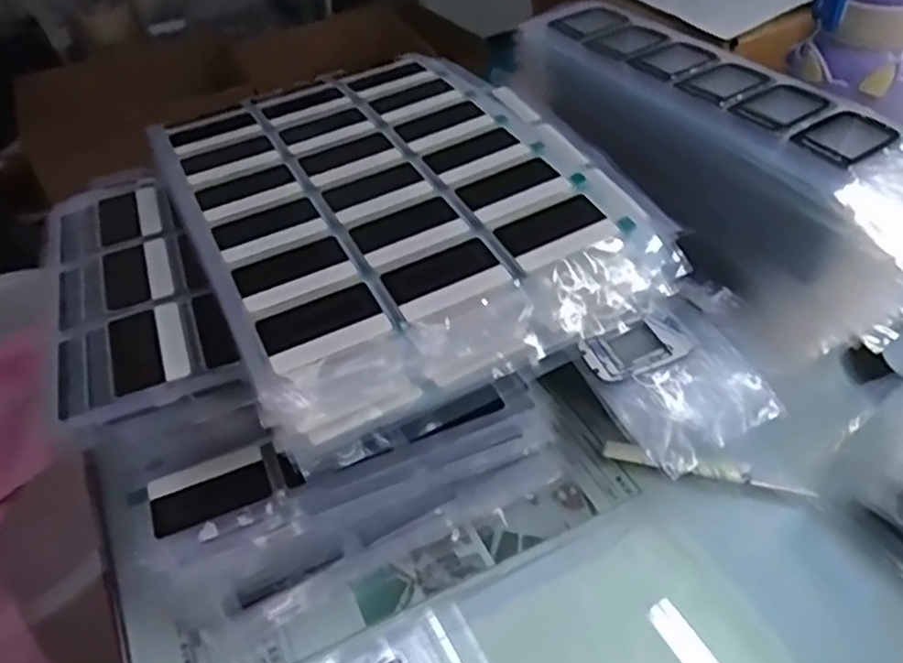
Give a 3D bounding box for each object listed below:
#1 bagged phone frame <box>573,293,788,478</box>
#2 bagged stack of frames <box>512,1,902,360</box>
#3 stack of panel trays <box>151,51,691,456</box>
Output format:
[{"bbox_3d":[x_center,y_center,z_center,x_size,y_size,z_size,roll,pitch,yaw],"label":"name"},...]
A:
[{"bbox_3d":[0.121,0.025,0.376,0.091,0.028,0.079,-26,47,-21],"label":"bagged phone frame"},{"bbox_3d":[0.151,-0.104,0.454,0.101,0.111,0.314,-24,46,-19],"label":"bagged stack of frames"},{"bbox_3d":[-0.034,-0.076,0.421,0.230,0.057,0.296,-21,45,-16],"label":"stack of panel trays"}]

